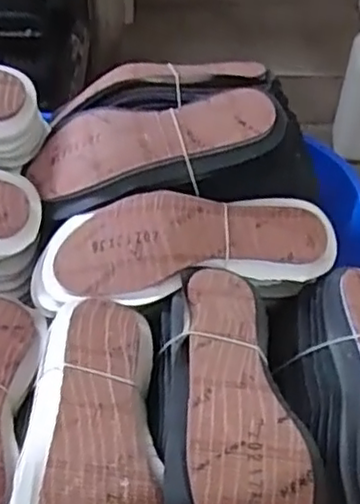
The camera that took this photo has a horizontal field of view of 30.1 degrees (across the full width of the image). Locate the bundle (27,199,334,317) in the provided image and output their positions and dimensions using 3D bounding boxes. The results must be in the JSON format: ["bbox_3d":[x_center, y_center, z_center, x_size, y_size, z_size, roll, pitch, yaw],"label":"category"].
[{"bbox_3d":[0.012,-0.001,0.544,0.252,0.065,0.082,-8,52,-9],"label":"bundle"}]

